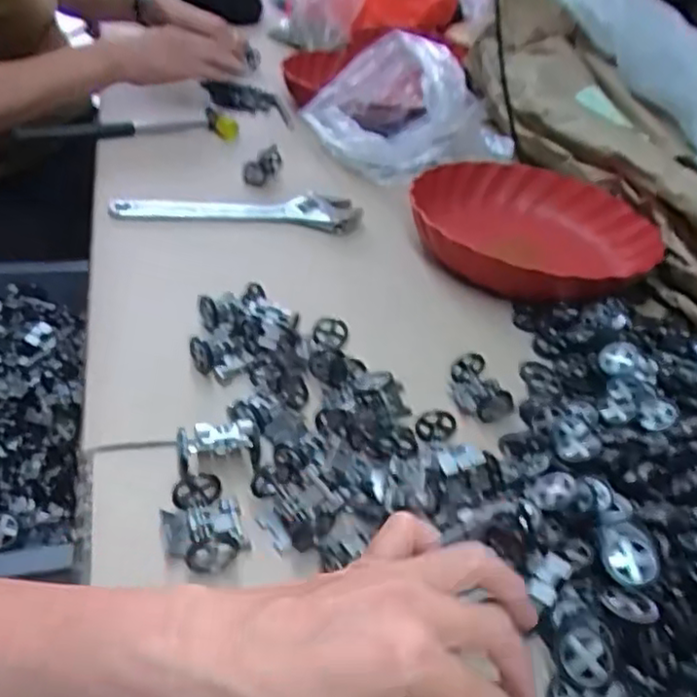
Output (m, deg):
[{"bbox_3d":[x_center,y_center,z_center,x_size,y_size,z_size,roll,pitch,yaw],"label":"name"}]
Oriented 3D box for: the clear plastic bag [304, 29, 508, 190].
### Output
[{"bbox_3d":[0.063,-0.299,0.820,0.201,0.095,0.206,-20,46,-33],"label":"clear plastic bag"}]

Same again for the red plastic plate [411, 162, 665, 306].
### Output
[{"bbox_3d":[0.181,-0.112,0.682,0.225,0.072,0.239,6,37,-5],"label":"red plastic plate"}]

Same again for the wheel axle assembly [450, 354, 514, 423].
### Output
[{"bbox_3d":[0.096,0.031,0.494,0.030,0.033,0.049,-5,39,-18],"label":"wheel axle assembly"}]

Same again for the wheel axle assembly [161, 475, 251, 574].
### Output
[{"bbox_3d":[-0.077,0.097,0.366,0.041,0.025,0.055,-7,40,-21],"label":"wheel axle assembly"}]

